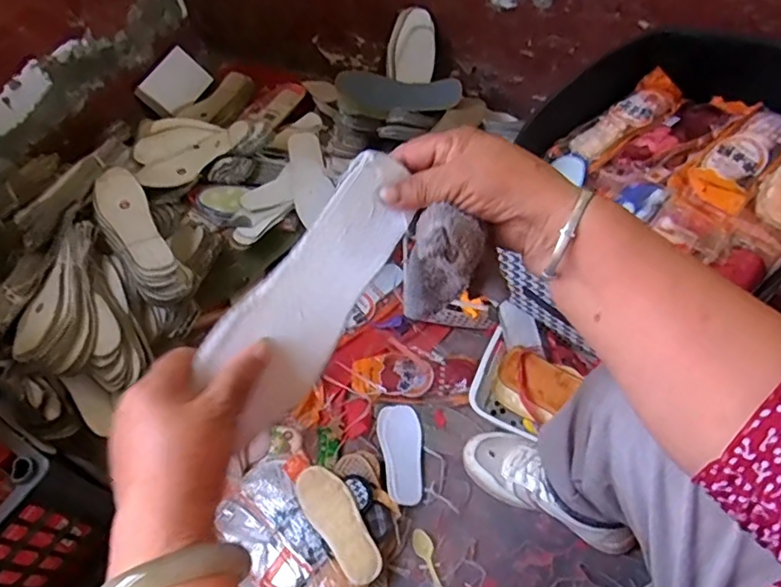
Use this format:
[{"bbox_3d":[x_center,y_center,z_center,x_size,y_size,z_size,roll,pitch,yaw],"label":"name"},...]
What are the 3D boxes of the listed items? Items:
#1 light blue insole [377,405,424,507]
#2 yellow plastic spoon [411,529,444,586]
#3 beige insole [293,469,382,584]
[{"bbox_3d":[0.017,0.235,0.831,0.062,0.006,0.148,1,51,-9],"label":"light blue insole"},{"bbox_3d":[0.058,0.362,0.743,0.024,0.006,0.105,-24,59,-12],"label":"yellow plastic spoon"},{"bbox_3d":[-0.070,0.303,0.752,0.062,0.022,0.162,-30,61,-15],"label":"beige insole"}]

